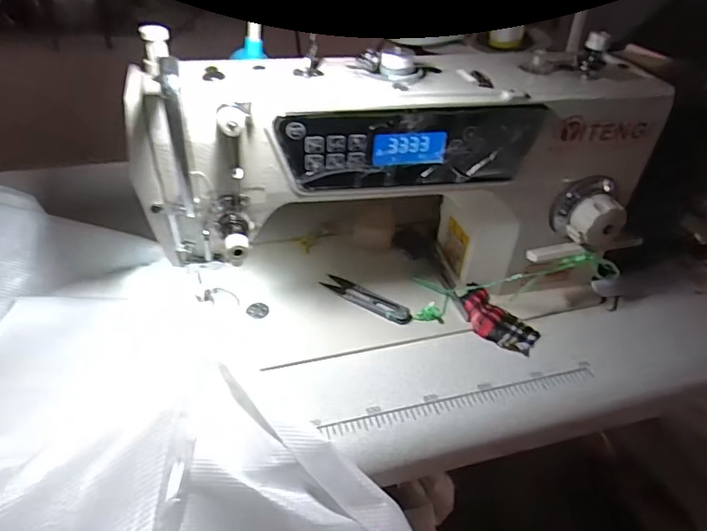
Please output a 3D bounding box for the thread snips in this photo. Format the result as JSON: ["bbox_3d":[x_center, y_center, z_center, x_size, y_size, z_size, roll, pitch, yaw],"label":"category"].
[{"bbox_3d":[0.013,0.033,0.505,0.097,0.011,0.024,25,44,24],"label":"thread snips"}]

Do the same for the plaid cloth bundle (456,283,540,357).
[{"bbox_3d":[0.134,0.048,0.484,0.046,0.020,0.086,-28,49,-33],"label":"plaid cloth bundle"}]

